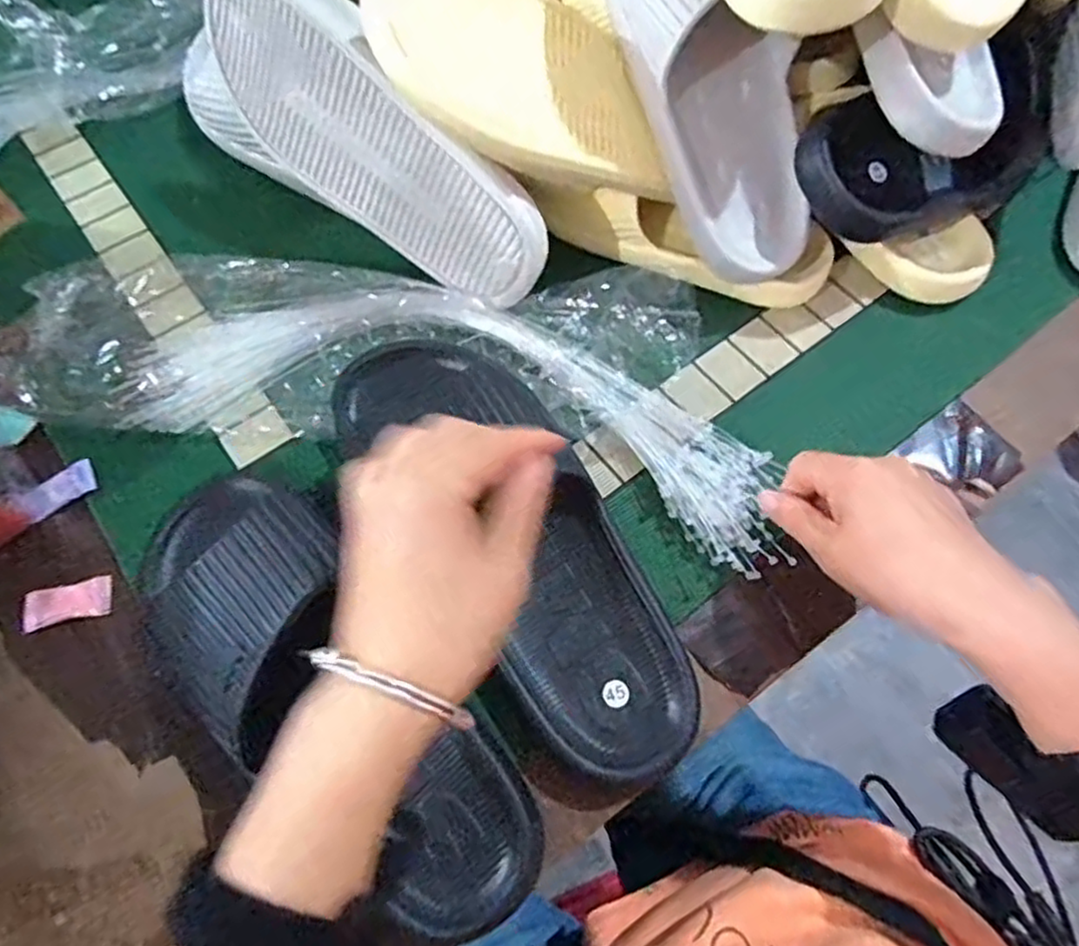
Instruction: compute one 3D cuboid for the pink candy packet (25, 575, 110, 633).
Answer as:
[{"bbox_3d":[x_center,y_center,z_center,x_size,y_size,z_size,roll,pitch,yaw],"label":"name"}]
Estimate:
[{"bbox_3d":[-0.268,0.073,0.394,0.048,0.004,0.022,-13,66,-7],"label":"pink candy packet"}]

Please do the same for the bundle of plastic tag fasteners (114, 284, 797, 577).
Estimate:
[{"bbox_3d":[-0.049,-0.048,0.433,0.404,0.027,0.125,12,65,7],"label":"bundle of plastic tag fasteners"}]

